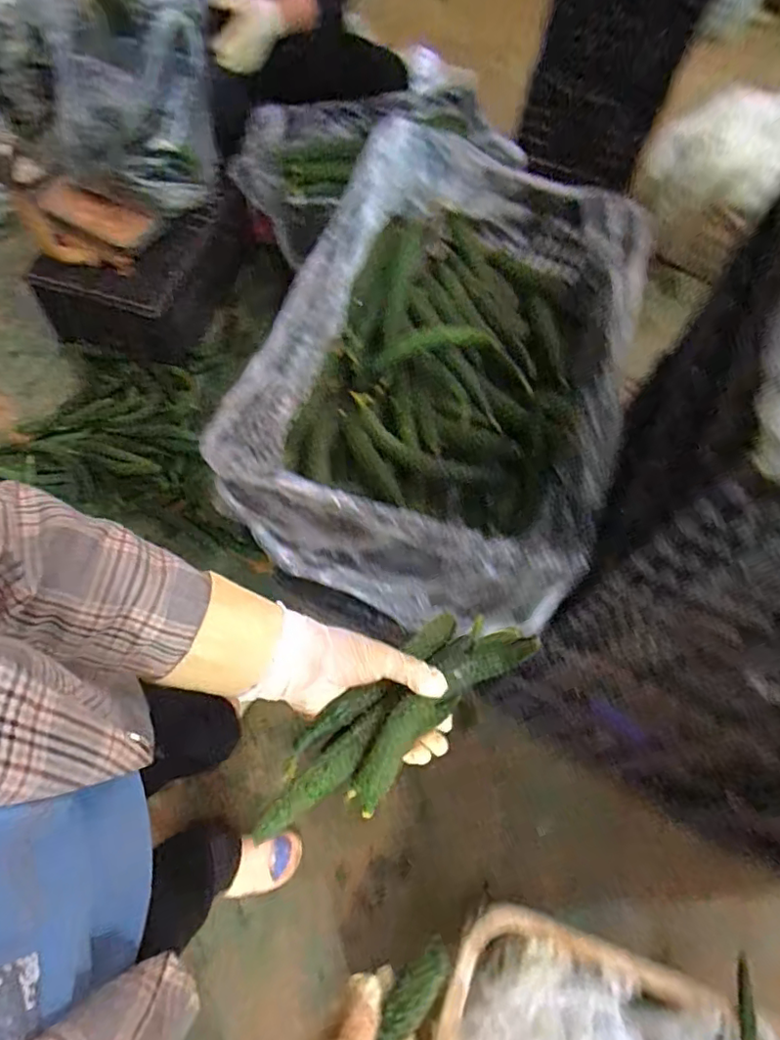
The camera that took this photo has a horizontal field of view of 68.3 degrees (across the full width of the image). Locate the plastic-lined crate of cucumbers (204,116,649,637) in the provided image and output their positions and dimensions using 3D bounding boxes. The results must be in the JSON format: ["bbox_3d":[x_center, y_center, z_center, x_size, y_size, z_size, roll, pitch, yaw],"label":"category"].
[{"bbox_3d":[0.088,-0.215,0.767,0.393,0.235,0.647,17,65,4],"label":"plastic-lined crate of cucumbers"}]

